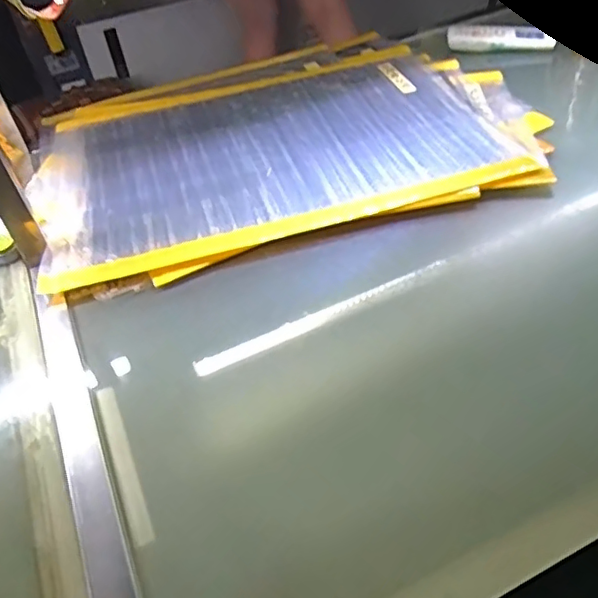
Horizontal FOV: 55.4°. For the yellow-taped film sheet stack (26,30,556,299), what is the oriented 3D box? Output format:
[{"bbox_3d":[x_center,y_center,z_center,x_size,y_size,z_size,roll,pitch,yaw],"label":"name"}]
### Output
[{"bbox_3d":[-0.033,-0.230,0.776,0.624,0.019,0.470,-14,46,-7],"label":"yellow-taped film sheet stack"}]

